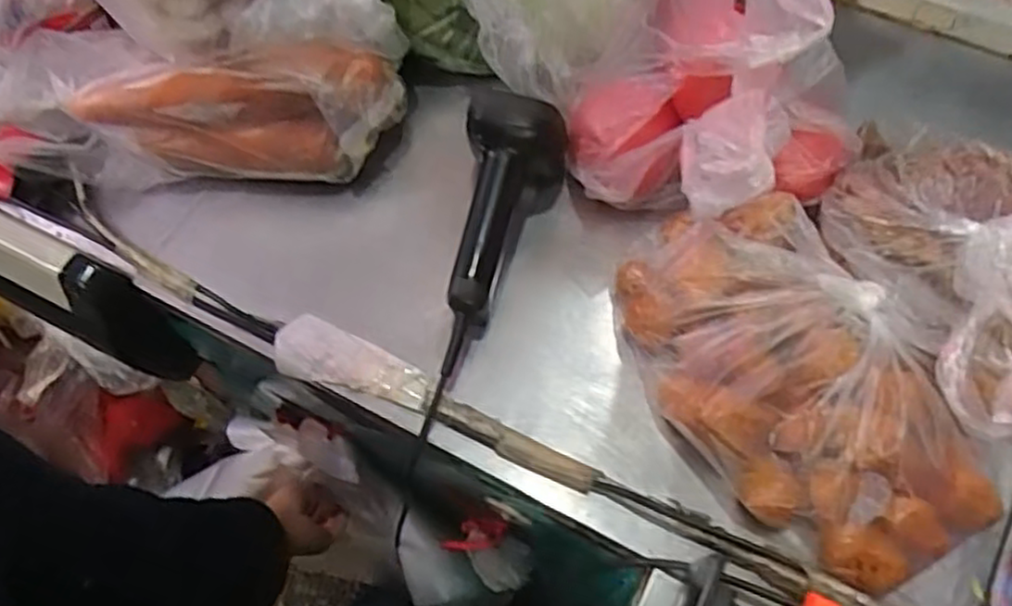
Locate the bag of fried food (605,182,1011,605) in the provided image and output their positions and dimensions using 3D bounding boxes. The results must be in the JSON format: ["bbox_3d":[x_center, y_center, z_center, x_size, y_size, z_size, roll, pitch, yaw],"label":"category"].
[{"bbox_3d":[0.171,0.041,0.437,0.149,0.073,0.251,-34,67,-14],"label":"bag of fried food"}]

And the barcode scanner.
[{"bbox_3d":[-0.008,-0.042,0.480,0.065,0.086,0.183,10,65,7],"label":"barcode scanner"}]

